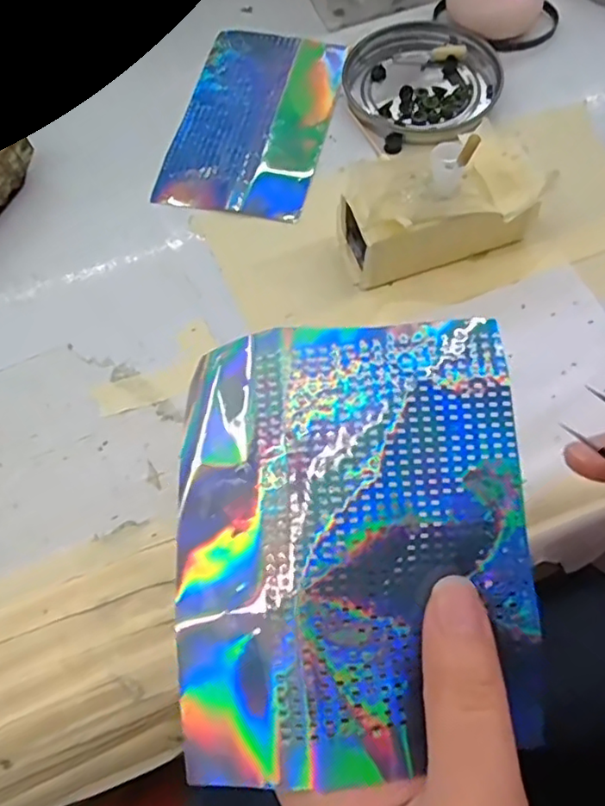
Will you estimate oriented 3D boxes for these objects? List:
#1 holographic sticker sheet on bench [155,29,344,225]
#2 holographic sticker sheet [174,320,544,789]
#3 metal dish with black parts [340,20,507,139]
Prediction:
[{"bbox_3d":[-0.024,-0.149,0.309,0.075,0.004,0.124,12,68,8],"label":"holographic sticker sheet on bench"},{"bbox_3d":[0.013,0.038,0.170,0.100,0.029,0.118,-5,67,1],"label":"holographic sticker sheet"},{"bbox_3d":[0.059,-0.169,0.313,0.078,0.011,0.078,-1,67,3],"label":"metal dish with black parts"}]

